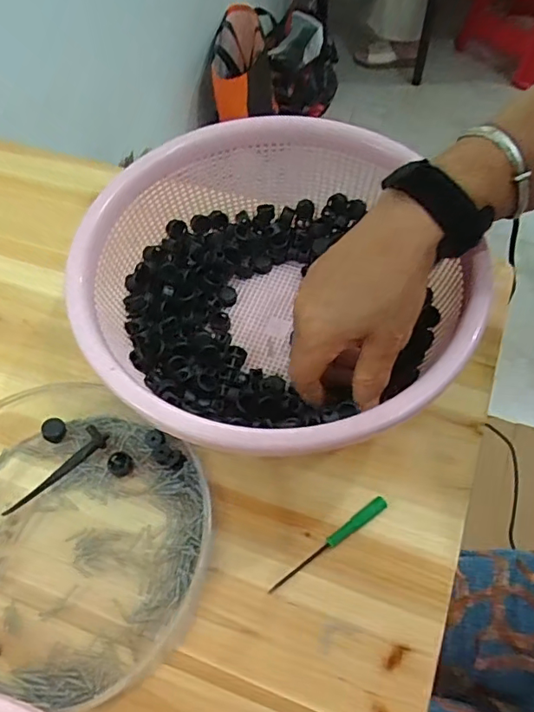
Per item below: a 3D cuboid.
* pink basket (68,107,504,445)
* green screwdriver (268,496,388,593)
[{"bbox_3d":[0.006,-0.047,0.403,0.252,0.106,0.269,-1,61,2],"label":"pink basket"},{"bbox_3d":[0.042,0.127,0.363,0.097,0.007,0.009,-33,65,-15],"label":"green screwdriver"}]

